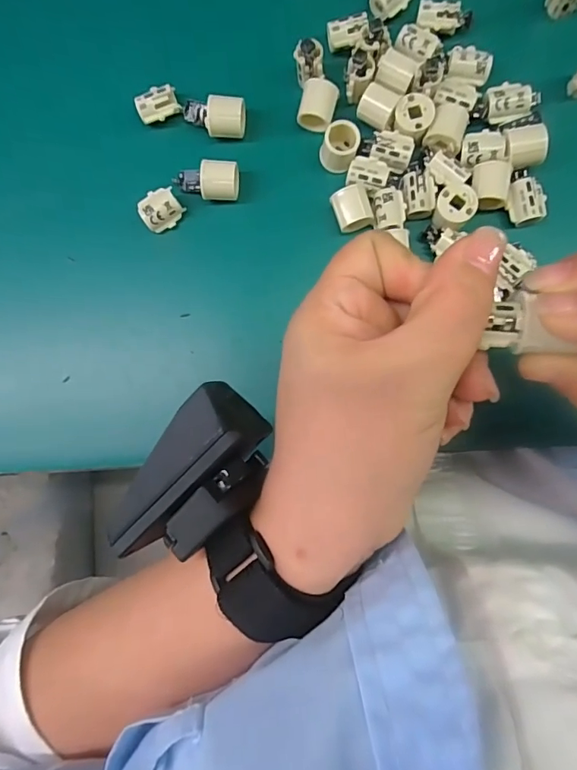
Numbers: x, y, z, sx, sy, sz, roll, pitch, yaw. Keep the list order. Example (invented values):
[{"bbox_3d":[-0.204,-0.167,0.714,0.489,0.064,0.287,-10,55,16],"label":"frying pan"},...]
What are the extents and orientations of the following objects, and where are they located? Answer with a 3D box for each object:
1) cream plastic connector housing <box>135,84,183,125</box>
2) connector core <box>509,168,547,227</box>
[{"bbox_3d":[-0.073,-0.157,0.264,0.023,0.010,0.015,-22,83,2],"label":"cream plastic connector housing"},{"bbox_3d":[0.125,-0.099,0.247,0.016,0.010,0.027,-5,84,4],"label":"connector core"}]

